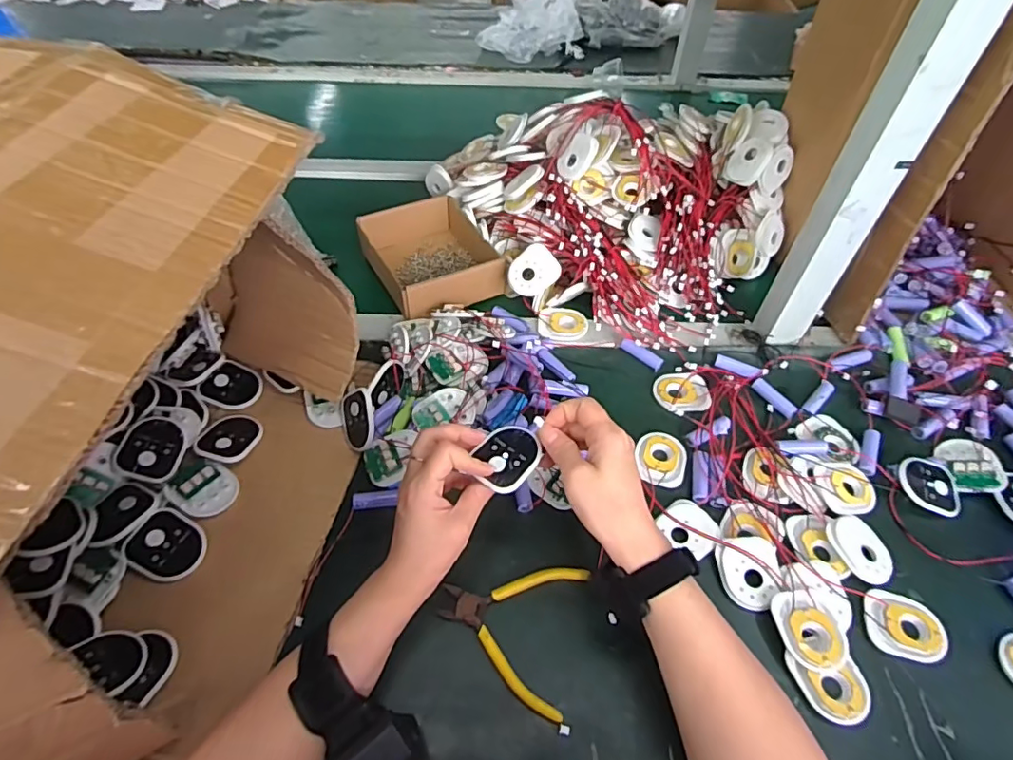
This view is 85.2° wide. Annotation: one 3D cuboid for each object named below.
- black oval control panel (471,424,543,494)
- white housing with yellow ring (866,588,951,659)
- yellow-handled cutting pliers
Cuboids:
[{"bbox_3d":[0.001,0.061,0.436,0.047,0.006,0.056,29,58,23],"label":"black oval control panel"},{"bbox_3d":[0.322,0.198,0.443,0.057,0.006,0.051,15,53,10],"label":"white housing with yellow ring"},{"bbox_3d":[0.002,0.193,0.441,0.108,0.011,0.112,14,52,10],"label":"yellow-handled cutting pliers"}]

